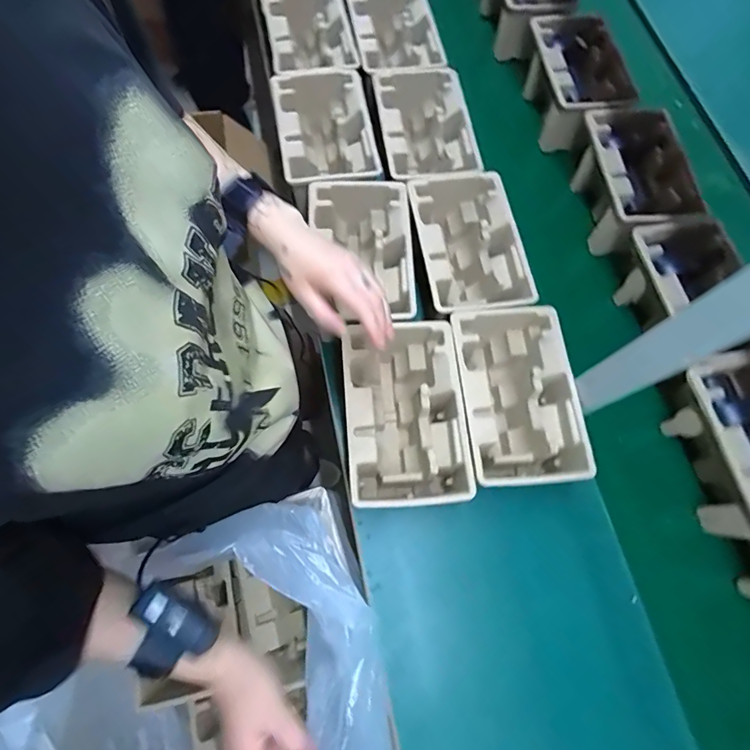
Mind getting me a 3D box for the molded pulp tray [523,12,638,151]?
[{"bbox_3d":[0.361,-0.532,0.781,0.138,0.131,0.244,-7,71,-4],"label":"molded pulp tray"}]

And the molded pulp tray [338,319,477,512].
[{"bbox_3d":[0.035,0.057,0.549,0.144,0.116,0.222,-5,70,-3],"label":"molded pulp tray"}]

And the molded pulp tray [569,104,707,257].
[{"bbox_3d":[0.420,-0.317,0.705,0.137,0.114,0.237,-2,70,-2],"label":"molded pulp tray"}]

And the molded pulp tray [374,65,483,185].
[{"bbox_3d":[0.078,-0.404,0.705,0.145,0.095,0.257,-7,71,-4],"label":"molded pulp tray"}]

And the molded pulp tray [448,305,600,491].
[{"bbox_3d":[0.177,0.024,0.554,0.142,0.086,0.238,-5,70,-3],"label":"molded pulp tray"}]

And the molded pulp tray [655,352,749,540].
[{"bbox_3d":[0.497,0.097,0.562,0.145,0.104,0.221,-9,71,-5],"label":"molded pulp tray"}]

